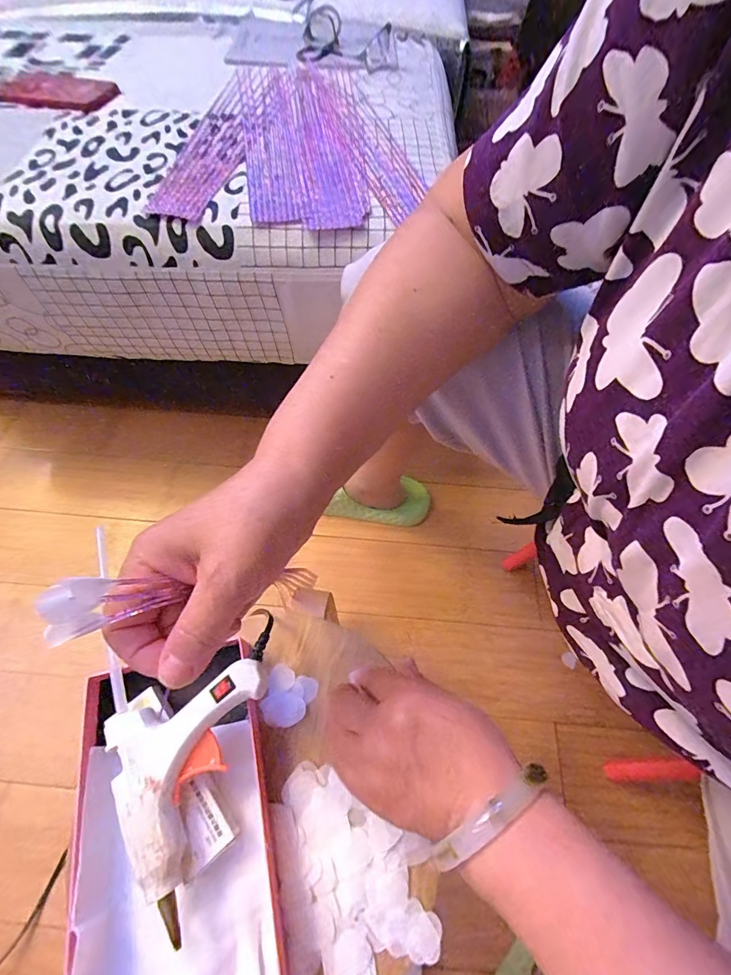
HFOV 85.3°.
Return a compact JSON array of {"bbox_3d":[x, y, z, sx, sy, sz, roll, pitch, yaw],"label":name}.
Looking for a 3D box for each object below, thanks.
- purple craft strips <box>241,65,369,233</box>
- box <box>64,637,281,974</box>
[{"bbox_3d":[-0.092,-0.477,0.542,0.143,0.029,0.418,-8,62,-7],"label":"purple craft strips"},{"bbox_3d":[-0.125,0.227,0.255,0.111,0.030,0.220,-12,63,-9],"label":"box"}]

